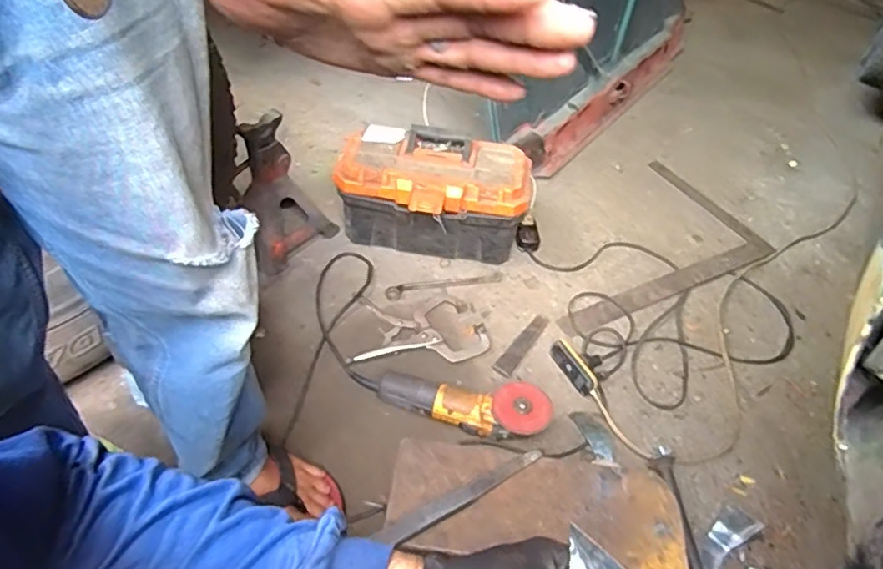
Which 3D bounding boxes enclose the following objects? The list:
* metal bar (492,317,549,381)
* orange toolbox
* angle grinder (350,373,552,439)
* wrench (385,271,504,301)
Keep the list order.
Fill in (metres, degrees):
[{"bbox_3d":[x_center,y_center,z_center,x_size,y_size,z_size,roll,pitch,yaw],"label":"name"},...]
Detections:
[{"bbox_3d":[0.155,0.112,1.133,0.037,0.005,0.171,29,50,21],"label":"metal bar"},{"bbox_3d":[-0.017,-0.168,1.244,0.375,0.212,0.219,6,46,1],"label":"orange toolbox"},{"bbox_3d":[0.009,0.189,0.977,0.332,0.090,0.084,13,46,8],"label":"angle grinder"},{"bbox_3d":[0.009,0.002,1.229,0.250,0.009,0.039,-9,47,-13],"label":"wrench"}]

